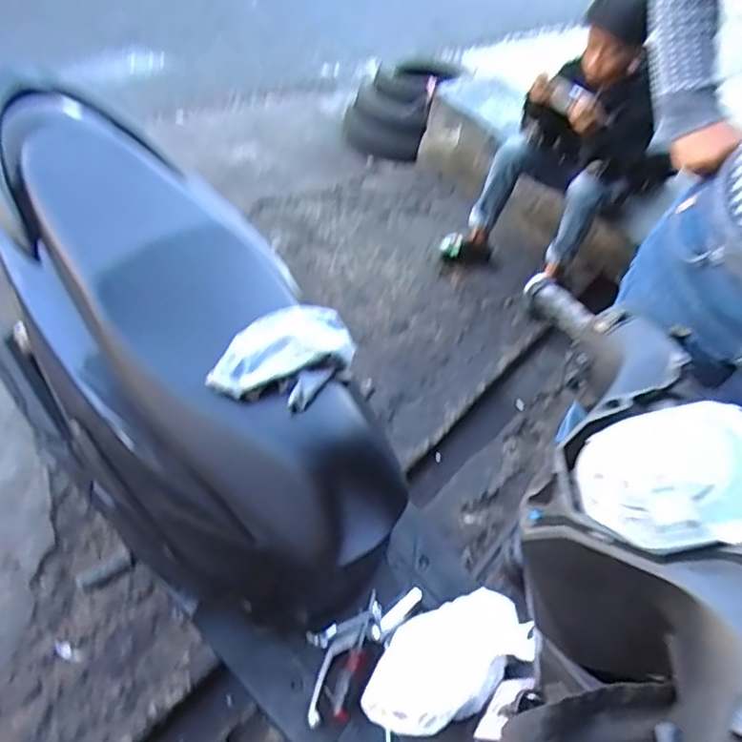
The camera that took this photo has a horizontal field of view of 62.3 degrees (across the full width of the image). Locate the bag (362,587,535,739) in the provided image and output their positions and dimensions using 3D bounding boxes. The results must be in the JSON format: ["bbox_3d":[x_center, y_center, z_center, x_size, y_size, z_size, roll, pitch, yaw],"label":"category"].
[{"bbox_3d":[0.096,0.376,0.795,0.200,0.111,0.132,-27,61,-27],"label":"bag"}]

